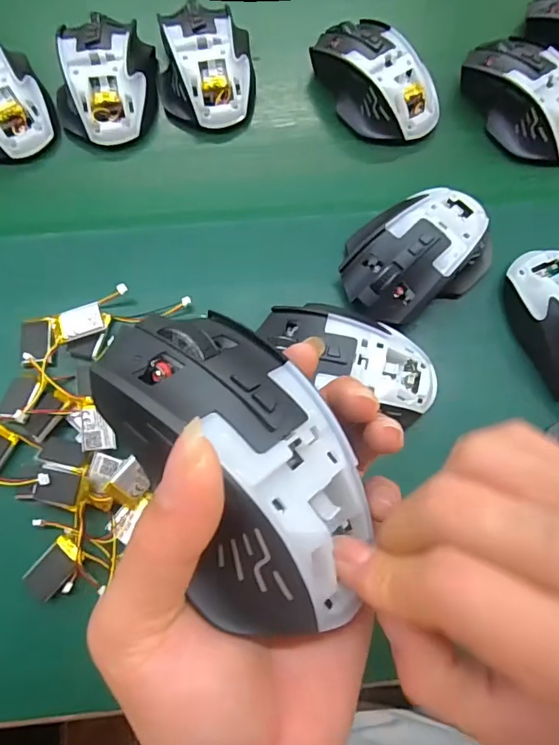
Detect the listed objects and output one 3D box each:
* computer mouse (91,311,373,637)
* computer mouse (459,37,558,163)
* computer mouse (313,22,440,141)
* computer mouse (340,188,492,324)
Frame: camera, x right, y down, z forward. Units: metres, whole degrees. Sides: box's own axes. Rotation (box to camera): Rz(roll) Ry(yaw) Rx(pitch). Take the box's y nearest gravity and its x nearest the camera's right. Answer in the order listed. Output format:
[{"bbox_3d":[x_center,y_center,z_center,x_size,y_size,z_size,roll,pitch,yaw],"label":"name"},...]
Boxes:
[{"bbox_3d":[-0.010,0.024,0.150,0.059,0.035,0.107,-26,73,-11],"label":"computer mouse"},{"bbox_3d":[0.192,-0.214,0.379,0.066,0.036,0.117,-34,77,-11],"label":"computer mouse"},{"bbox_3d":[0.073,-0.230,0.382,0.068,0.035,0.115,-37,78,-12],"label":"computer mouse"},{"bbox_3d":[0.095,-0.083,0.329,0.116,0.039,0.073,-30,77,-10],"label":"computer mouse"}]

